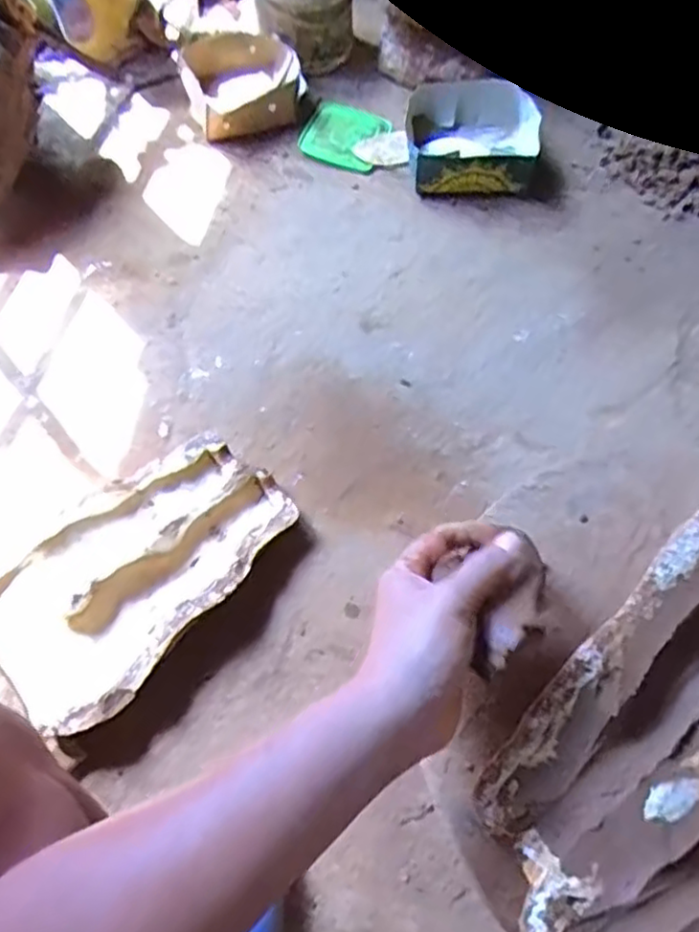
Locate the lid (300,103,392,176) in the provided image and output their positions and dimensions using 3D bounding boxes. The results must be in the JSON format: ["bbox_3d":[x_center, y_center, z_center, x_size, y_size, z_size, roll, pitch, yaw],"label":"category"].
[{"bbox_3d":[-0.009,-0.554,1.128,0.129,0.029,0.117,22,69,12],"label":"lid"}]

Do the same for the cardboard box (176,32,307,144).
[{"bbox_3d":[-0.184,-0.660,1.142,0.195,0.079,0.205,-23,67,-10],"label":"cardboard box"}]

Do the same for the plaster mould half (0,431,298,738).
[{"bbox_3d":[-0.239,0.116,0.776,0.207,0.078,0.354,39,73,17],"label":"plaster mould half"}]

